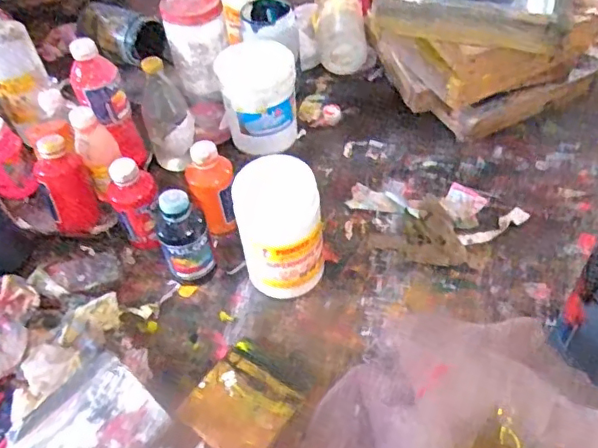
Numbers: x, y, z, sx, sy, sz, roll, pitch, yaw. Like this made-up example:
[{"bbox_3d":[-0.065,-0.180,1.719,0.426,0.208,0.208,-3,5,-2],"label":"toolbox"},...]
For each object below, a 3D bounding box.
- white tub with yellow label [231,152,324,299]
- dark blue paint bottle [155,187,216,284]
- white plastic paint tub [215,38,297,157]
[{"bbox_3d":[-0.019,0.013,0.641,0.095,0.168,0.081,-12,48,-3],"label":"white tub with yellow label"},{"bbox_3d":[-0.140,0.013,0.677,0.058,0.128,0.065,-21,50,-12],"label":"dark blue paint bottle"},{"bbox_3d":[-0.059,-0.194,0.854,0.114,0.139,0.132,-8,48,0],"label":"white plastic paint tub"}]

